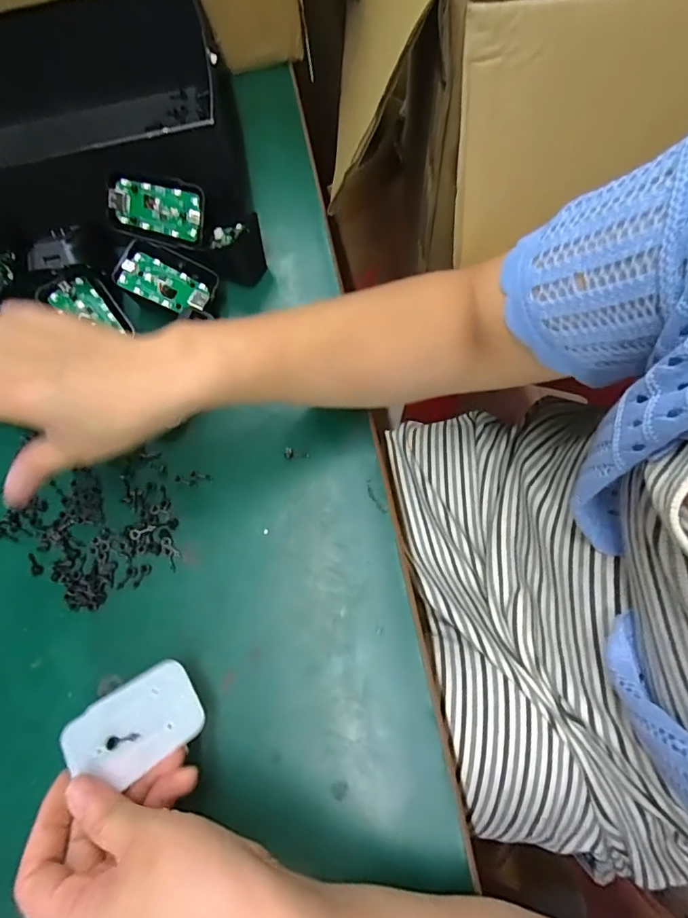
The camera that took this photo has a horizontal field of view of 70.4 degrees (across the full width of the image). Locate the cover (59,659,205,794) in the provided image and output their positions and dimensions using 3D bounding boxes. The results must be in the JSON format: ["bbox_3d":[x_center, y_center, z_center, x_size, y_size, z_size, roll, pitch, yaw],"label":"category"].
[{"bbox_3d":[-0.113,0.144,0.263,0.066,0.014,0.045,-33,72,-10],"label":"cover"}]

